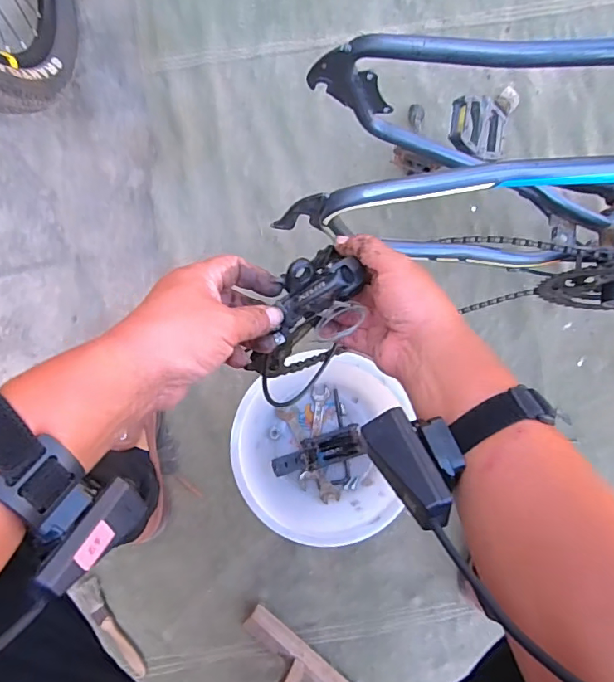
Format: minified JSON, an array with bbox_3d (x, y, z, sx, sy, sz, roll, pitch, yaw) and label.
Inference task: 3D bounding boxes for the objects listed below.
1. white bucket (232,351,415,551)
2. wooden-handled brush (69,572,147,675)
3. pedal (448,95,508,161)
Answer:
[{"bbox_3d":[0.016,0.146,0.687,0.239,0.082,0.245,0,86,-2],"label":"white bucket"},{"bbox_3d":[-0.270,0.399,0.680,0.036,0.014,0.151,-36,87,-4],"label":"wooden-handled brush"},{"bbox_3d":[0.212,-0.263,0.611,0.077,0.028,0.077,2,86,-22],"label":"pedal"}]

